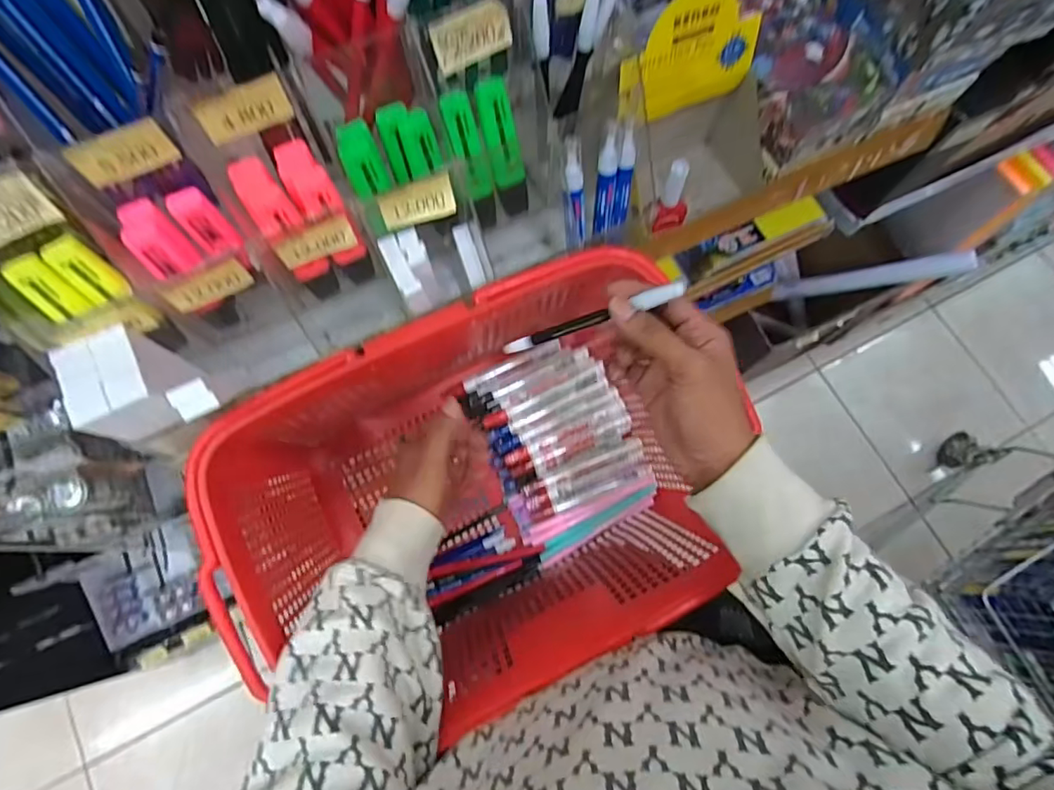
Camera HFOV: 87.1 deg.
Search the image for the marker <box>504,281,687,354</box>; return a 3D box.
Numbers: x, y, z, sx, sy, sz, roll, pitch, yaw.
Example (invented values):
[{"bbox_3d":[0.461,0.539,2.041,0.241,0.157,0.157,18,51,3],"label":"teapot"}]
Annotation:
[{"bbox_3d":[0.044,-0.053,0.390,0.145,0.014,0.012,-17,71,36],"label":"marker"}]

